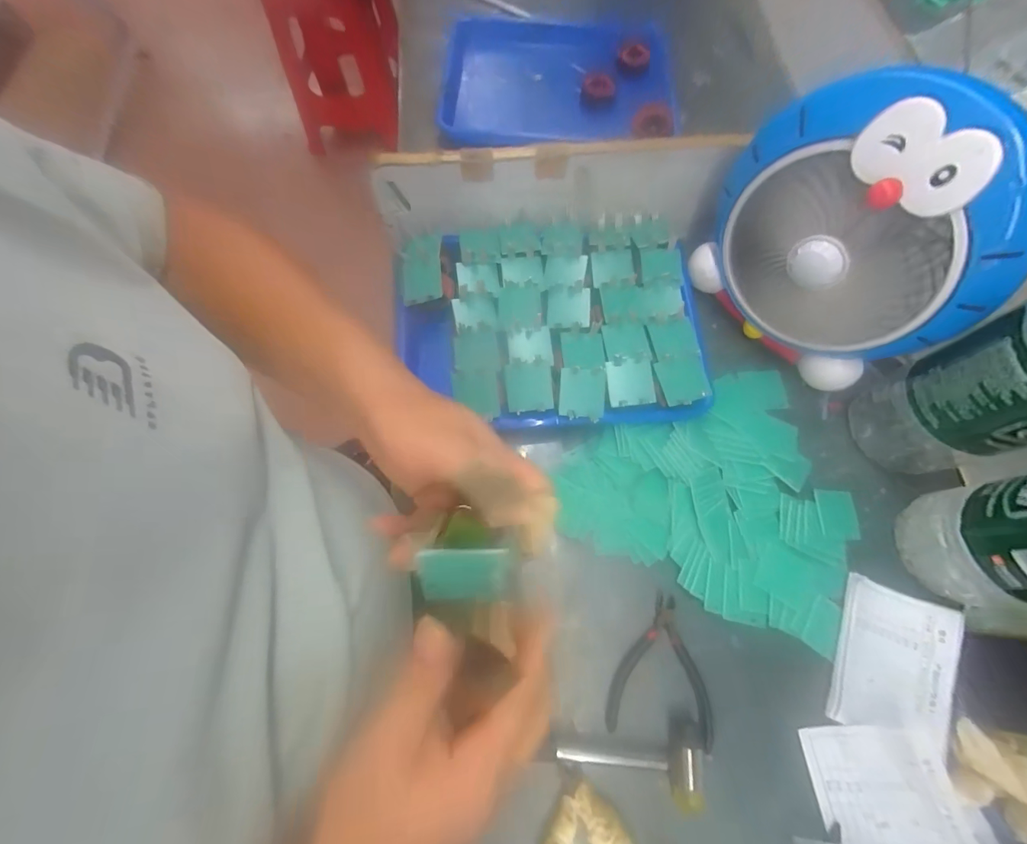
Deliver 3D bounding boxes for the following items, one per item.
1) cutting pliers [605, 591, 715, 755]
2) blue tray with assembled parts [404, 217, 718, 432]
[{"bbox_3d":[0.138,0.220,0.393,0.092,0.006,0.116,13,70,5],"label":"cutting pliers"},{"bbox_3d":[0.037,-0.118,0.482,0.315,0.048,0.254,-2,70,0],"label":"blue tray with assembled parts"}]

